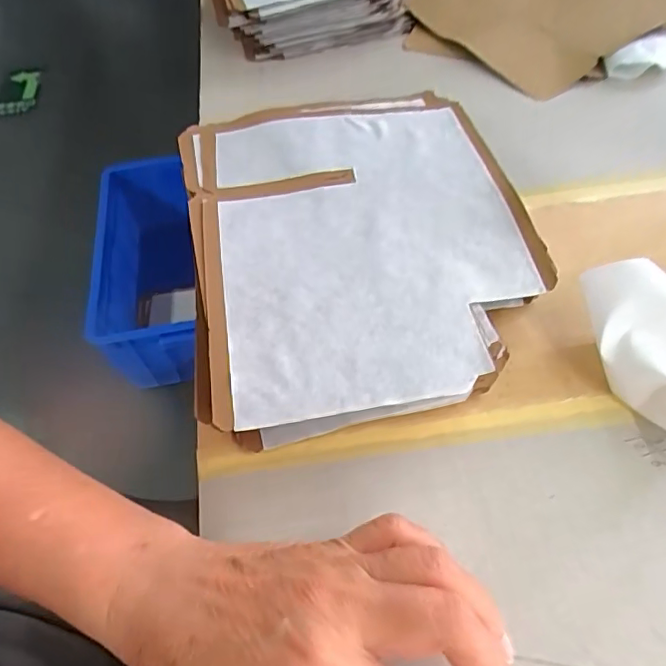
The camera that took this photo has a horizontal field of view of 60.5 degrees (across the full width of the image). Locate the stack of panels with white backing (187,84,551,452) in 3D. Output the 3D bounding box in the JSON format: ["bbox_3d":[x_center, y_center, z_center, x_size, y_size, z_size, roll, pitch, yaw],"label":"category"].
[{"bbox_3d":[0.012,-0.059,0.358,0.196,0.039,0.246,-10,54,-4],"label":"stack of panels with white backing"}]

